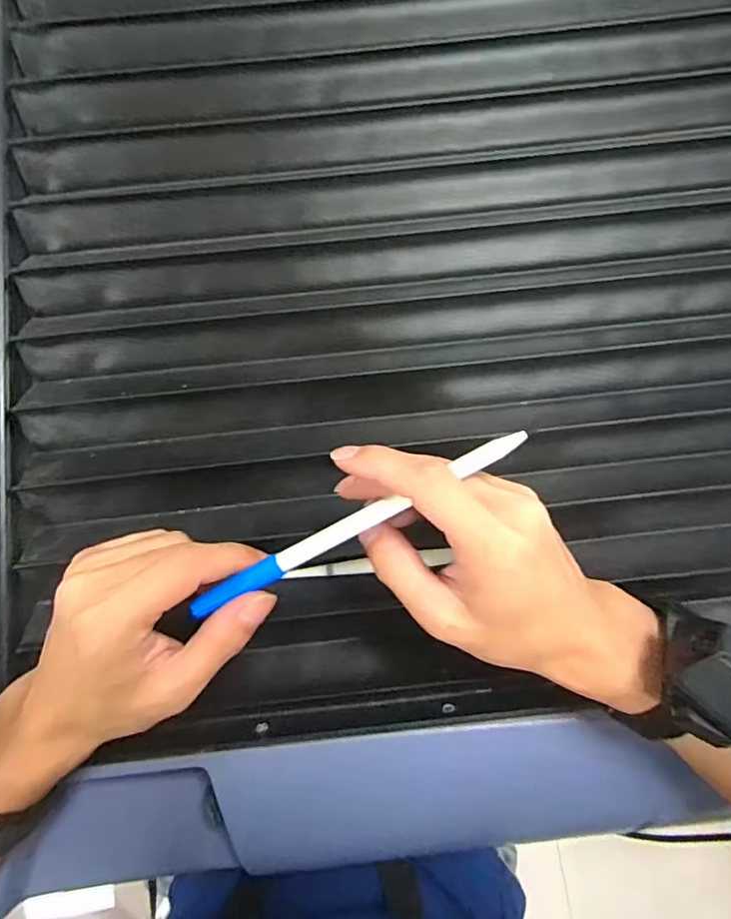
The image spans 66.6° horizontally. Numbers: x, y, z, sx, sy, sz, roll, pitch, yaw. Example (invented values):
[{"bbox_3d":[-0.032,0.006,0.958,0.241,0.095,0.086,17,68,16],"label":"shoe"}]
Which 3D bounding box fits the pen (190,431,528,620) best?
[{"bbox_3d":[-0.005,0.029,0.251,0.168,0.006,0.012,-28,84,4],"label":"pen"}]

